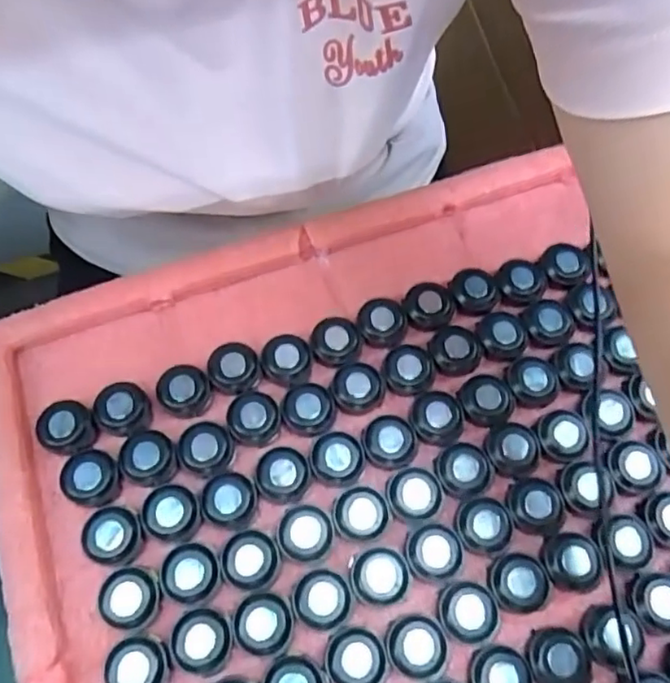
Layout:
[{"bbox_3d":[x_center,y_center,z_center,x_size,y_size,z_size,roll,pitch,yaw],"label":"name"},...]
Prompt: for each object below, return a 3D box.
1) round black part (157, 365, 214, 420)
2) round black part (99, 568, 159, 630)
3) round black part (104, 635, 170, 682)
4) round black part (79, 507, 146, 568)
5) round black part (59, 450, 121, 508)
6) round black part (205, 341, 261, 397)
[{"bbox_3d":[-0.084,0.029,0.342,0.028,0.015,0.027,1,70,-3],"label":"round black part"},{"bbox_3d":[-0.100,0.127,0.301,0.028,0.013,0.028,0,70,-4],"label":"round black part"},{"bbox_3d":[-0.093,0.155,0.288,0.029,0.012,0.027,1,70,-3],"label":"round black part"},{"bbox_3d":[-0.112,0.100,0.311,0.029,0.013,0.028,1,70,-3],"label":"round black part"},{"bbox_3d":[-0.128,0.072,0.320,0.028,0.011,0.028,1,70,-3],"label":"round black part"},{"bbox_3d":[-0.058,0.016,0.349,0.029,0.013,0.029,1,70,-3],"label":"round black part"}]

